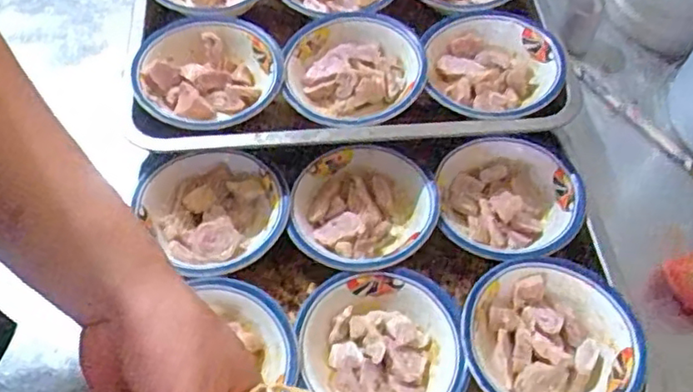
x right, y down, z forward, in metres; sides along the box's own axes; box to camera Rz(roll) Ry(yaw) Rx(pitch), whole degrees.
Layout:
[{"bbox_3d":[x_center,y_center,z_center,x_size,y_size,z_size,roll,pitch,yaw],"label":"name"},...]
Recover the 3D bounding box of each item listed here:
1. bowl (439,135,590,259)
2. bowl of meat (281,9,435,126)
[{"bbox_3d":[0.140,0.006,0.543,0.119,0.046,0.118,0,57,0],"label":"bowl"},{"bbox_3d":[0.007,-0.107,0.564,0.125,0.045,0.125,0,57,0],"label":"bowl of meat"}]

